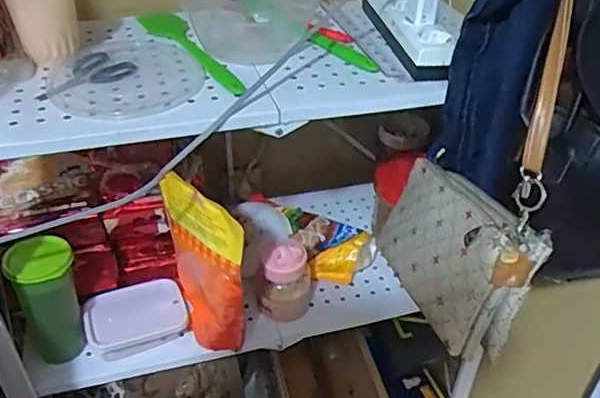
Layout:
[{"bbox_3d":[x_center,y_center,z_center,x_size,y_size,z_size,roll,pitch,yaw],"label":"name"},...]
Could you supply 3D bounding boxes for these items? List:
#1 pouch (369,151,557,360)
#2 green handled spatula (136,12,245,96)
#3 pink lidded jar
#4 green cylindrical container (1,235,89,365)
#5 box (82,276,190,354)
[{"bbox_3d":[0.160,0.051,0.629,0.056,0.135,0.217,18,16,-23],"label":"pouch"},{"bbox_3d":[-0.142,-0.188,0.715,0.041,0.024,0.286,-19,42,-24],"label":"green handled spatula"},{"bbox_3d":[-0.021,0.113,0.832,0.072,0.106,0.070,1,38,-1],"label":"pink lidded jar"},{"bbox_3d":[-0.321,0.135,0.748,0.071,0.167,0.077,1,38,-1],"label":"green cylindrical container"},{"bbox_3d":[-0.229,0.159,0.804,0.133,0.034,0.087,-12,40,-17],"label":"box"}]

